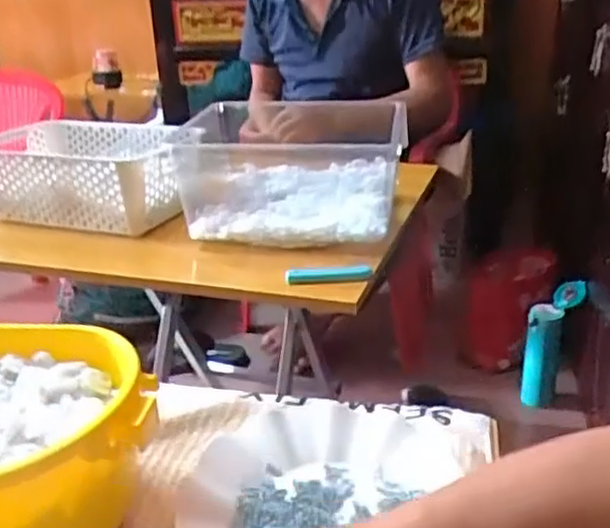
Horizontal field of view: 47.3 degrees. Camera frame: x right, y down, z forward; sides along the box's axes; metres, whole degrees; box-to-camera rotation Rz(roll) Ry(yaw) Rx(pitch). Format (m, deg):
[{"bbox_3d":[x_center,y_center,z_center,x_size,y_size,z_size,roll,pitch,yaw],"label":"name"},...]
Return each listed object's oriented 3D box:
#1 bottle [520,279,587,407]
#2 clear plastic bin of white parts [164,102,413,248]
[{"bbox_3d":[0.493,0.173,1.392,0.097,0.269,0.090,7,24,22],"label":"bottle"},{"bbox_3d":[-0.019,-0.139,1.008,0.327,0.115,0.319,-3,22,-1],"label":"clear plastic bin of white parts"}]

